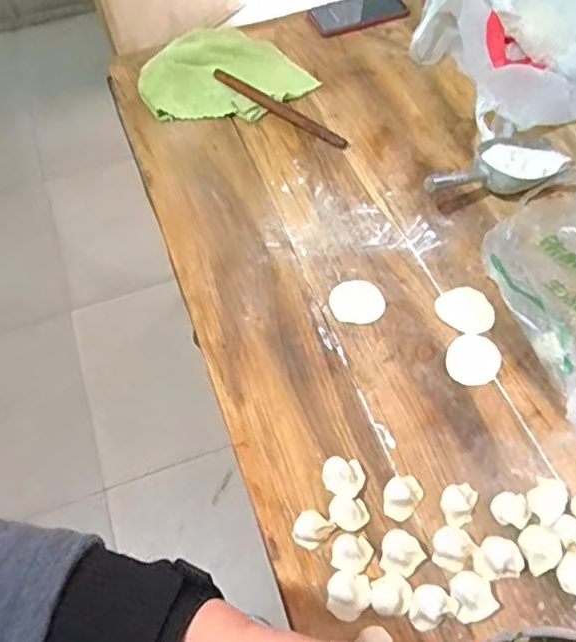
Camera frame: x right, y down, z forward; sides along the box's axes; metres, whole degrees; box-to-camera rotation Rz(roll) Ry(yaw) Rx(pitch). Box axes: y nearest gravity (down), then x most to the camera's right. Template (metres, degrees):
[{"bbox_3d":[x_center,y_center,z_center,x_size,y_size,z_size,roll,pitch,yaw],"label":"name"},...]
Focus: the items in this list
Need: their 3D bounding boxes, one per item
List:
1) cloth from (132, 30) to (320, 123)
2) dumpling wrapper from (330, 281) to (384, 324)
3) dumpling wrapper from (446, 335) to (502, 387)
[{"bbox_3d":[-0.116,-0.395,0.925,0.235,0.027,0.229,-37,65,-18],"label":"cloth"},{"bbox_3d":[0.086,-0.024,0.707,0.065,0.006,0.059,-2,61,7],"label":"dumpling wrapper"},{"bbox_3d":[0.216,0.044,0.662,0.059,0.004,0.067,19,62,12],"label":"dumpling wrapper"}]

